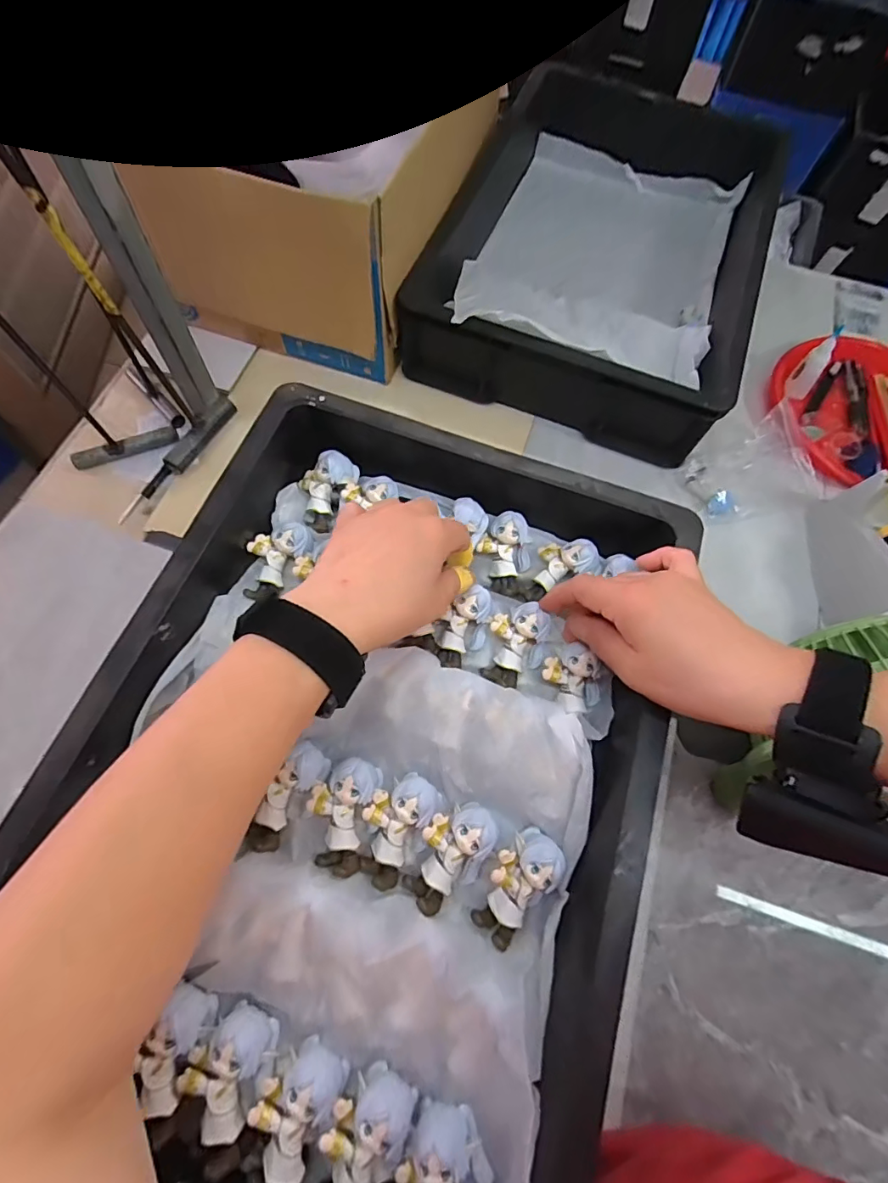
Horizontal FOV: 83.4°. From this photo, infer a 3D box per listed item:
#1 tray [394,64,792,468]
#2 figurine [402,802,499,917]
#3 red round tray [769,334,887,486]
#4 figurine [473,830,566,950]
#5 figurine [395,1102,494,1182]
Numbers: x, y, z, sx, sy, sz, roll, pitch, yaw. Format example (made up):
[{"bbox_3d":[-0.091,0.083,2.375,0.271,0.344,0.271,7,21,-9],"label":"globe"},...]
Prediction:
[{"bbox_3d":[0.238,-0.499,0.741,0.411,0.137,0.577,22,69,6],"label":"tray"},{"bbox_3d":[0.004,0.157,0.298,0.037,0.025,0.063,31,70,10],"label":"figurine"},{"bbox_3d":[0.563,-0.251,0.691,0.231,0.070,0.231,1,68,-2],"label":"red round tray"},{"bbox_3d":[0.042,0.171,0.290,0.033,0.024,0.063,34,84,11],"label":"figurine"},{"bbox_3d":[0.002,0.293,0.241,0.044,0.025,0.062,-21,71,-10],"label":"figurine"}]

